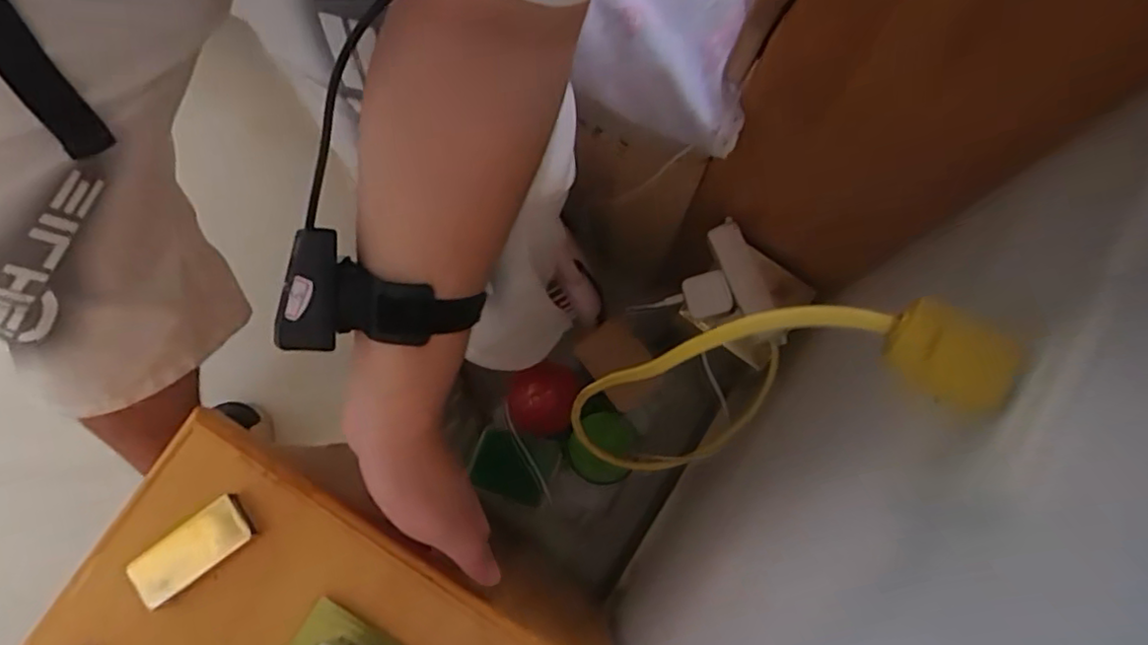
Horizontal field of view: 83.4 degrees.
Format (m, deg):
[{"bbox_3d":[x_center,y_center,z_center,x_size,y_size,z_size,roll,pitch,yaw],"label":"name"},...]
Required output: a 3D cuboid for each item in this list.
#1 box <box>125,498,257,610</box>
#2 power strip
[{"bbox_3d":[-0.240,0.144,0.408,0.074,0.016,0.033,-37,80,-8],"label":"box"},{"bbox_3d":[0.160,-0.036,0.606,0.031,0.034,0.124,-21,78,-5],"label":"power strip"}]

